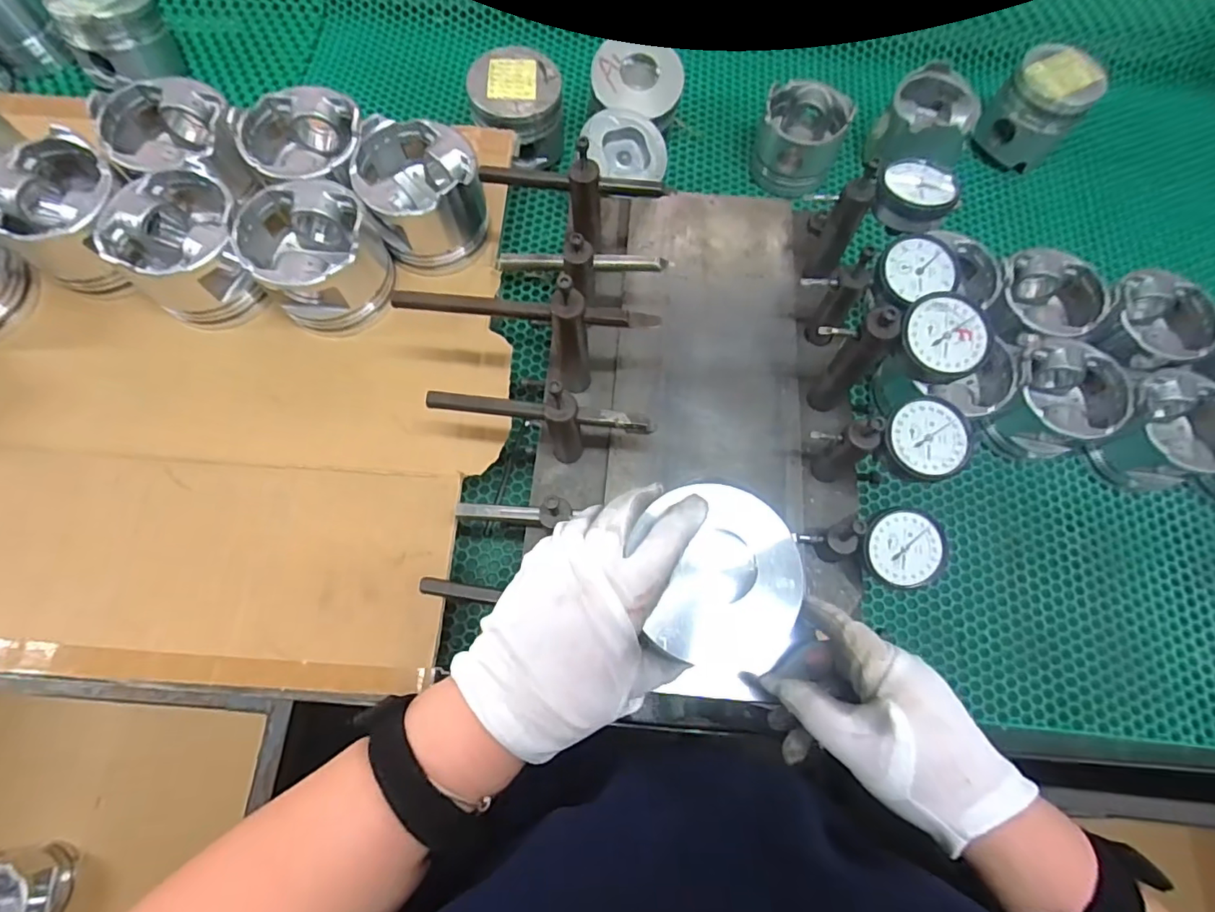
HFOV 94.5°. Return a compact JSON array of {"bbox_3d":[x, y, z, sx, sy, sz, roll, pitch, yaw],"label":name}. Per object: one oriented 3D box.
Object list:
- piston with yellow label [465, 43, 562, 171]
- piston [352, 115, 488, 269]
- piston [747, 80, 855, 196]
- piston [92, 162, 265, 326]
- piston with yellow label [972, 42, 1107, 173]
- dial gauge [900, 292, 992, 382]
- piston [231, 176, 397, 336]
[{"bbox_3d":[-0.101,-0.397,0.641,0.099,0.071,0.108,0,71,-1],"label":"piston with yellow label"},{"bbox_3d":[-0.160,-0.228,0.496,0.095,0.079,0.097,0,71,-1],"label":"piston"},{"bbox_3d":[0.222,-0.369,0.654,0.090,0.089,0.090,0,71,-1],"label":"piston"},{"bbox_3d":[-0.348,-0.173,0.472,0.101,0.089,0.096,0,71,-1],"label":"piston"},{"bbox_3d":[0.508,-0.410,0.663,0.093,0.095,0.083,39,75,11],"label":"piston with yellow label"},{"bbox_3d":[0.215,-0.076,0.359,0.053,0.019,0.053,0,71,-1],"label":"dial gauge"},{"bbox_3d":[-0.241,-0.165,0.474,0.098,0.082,0.097,0,71,-1],"label":"piston"}]

